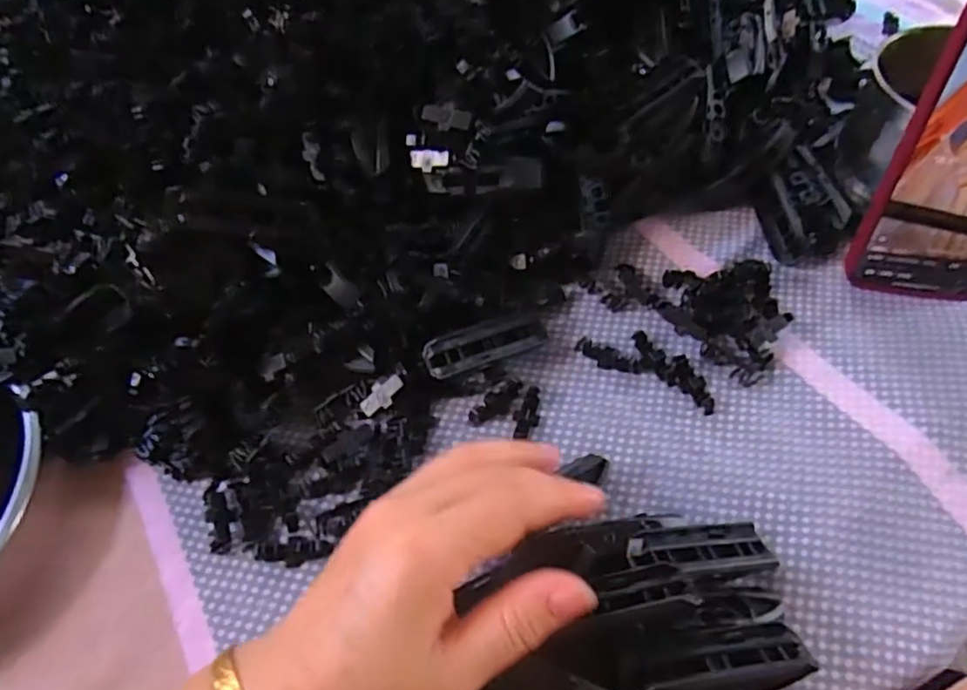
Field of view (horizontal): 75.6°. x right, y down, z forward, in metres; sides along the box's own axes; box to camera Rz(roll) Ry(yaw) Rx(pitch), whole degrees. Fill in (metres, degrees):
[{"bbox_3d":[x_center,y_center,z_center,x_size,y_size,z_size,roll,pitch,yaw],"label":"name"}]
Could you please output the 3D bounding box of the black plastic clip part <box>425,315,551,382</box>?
[{"bbox_3d":[0.003,-0.002,0.334,0.072,0.011,0.020,-17,57,-27],"label":"black plastic clip part"}]

